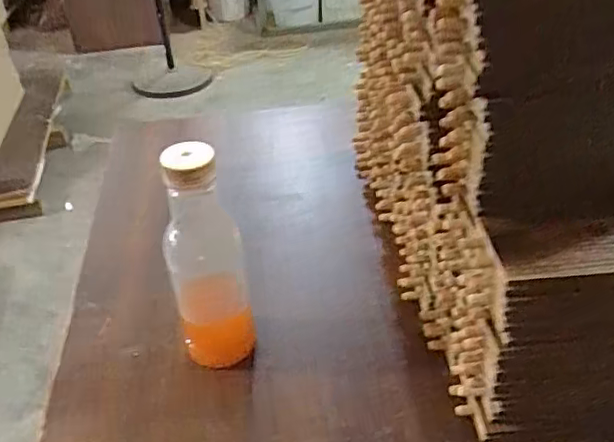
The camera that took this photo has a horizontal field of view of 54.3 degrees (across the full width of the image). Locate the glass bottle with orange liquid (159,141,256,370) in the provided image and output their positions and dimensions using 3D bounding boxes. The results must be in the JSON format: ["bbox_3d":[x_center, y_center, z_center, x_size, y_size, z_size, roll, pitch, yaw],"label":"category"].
[{"bbox_3d":[-0.084,0.037,0.492,0.063,0.214,0.048,-9,38,-7],"label":"glass bottle with orange liquid"}]

